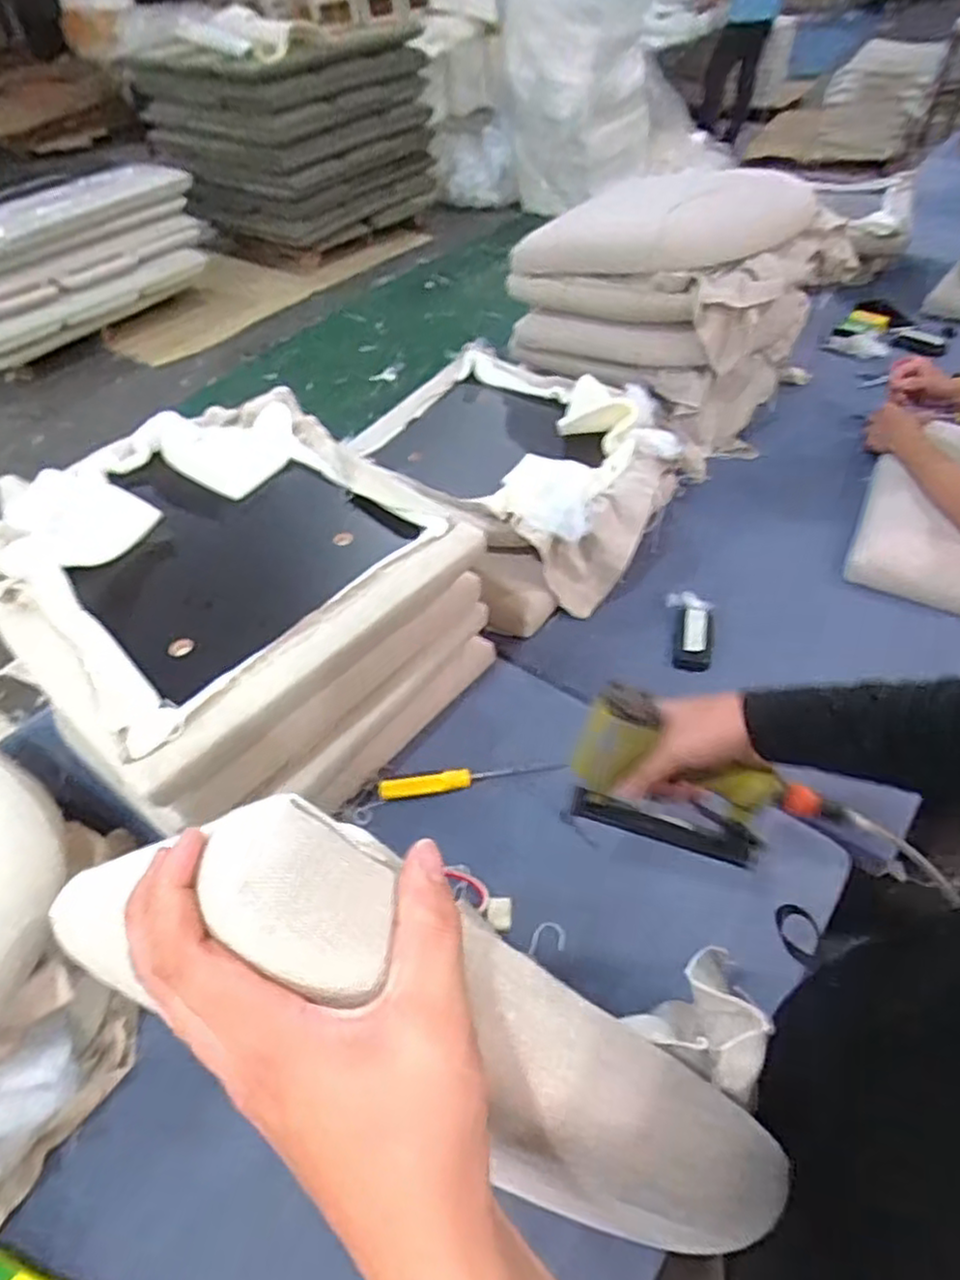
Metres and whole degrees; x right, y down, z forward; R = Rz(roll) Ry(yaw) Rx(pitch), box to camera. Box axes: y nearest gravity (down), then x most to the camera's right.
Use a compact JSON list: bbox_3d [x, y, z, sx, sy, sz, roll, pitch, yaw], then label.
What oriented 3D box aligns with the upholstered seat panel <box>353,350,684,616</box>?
[{"bbox_3d":[0.076,-0.302,1.178,0.512,0.144,0.359,31,57,28],"label":"upholstered seat panel"}]

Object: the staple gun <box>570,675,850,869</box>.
[{"bbox_3d":[0.179,0.130,0.636,0.237,0.118,0.048,25,29,-13],"label":"staple gun"}]

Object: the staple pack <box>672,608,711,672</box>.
[{"bbox_3d":[0.299,-0.002,1.009,0.053,0.036,0.105,9,49,13],"label":"staple pack"}]

